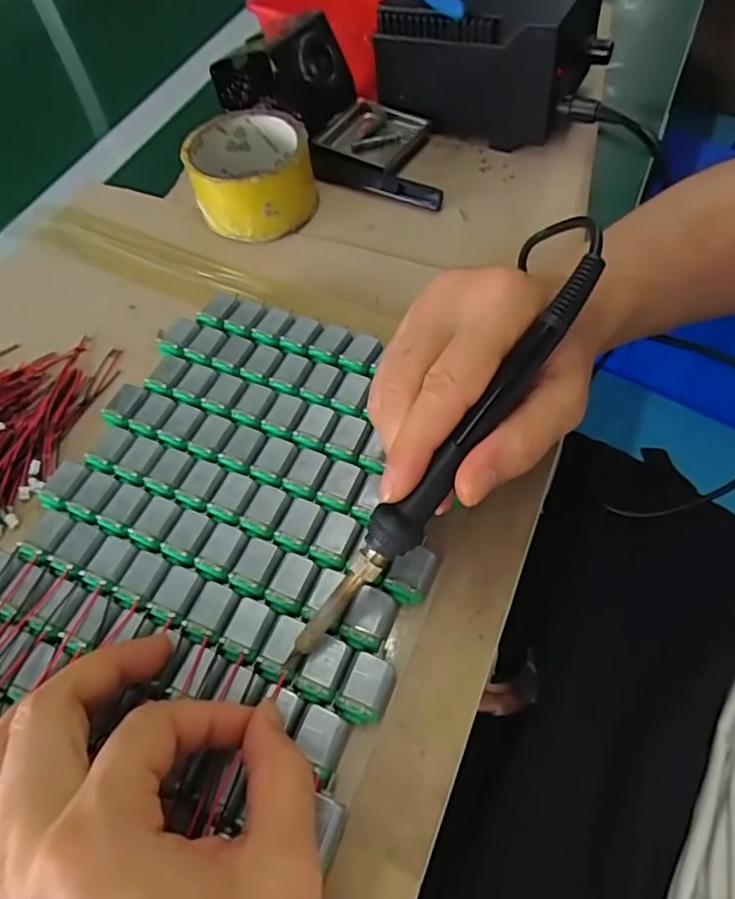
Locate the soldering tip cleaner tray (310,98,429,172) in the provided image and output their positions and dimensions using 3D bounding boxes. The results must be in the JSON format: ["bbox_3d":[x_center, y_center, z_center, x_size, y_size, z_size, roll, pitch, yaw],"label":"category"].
[{"bbox_3d":[0.002,-0.245,0.447,0.072,0.014,0.067,32,66,20],"label":"soldering tip cleaner tray"}]

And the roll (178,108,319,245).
[{"bbox_3d":[-0.081,-0.197,0.407,0.083,0.049,0.084,-1,59,2],"label":"roll"}]

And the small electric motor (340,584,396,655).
[{"bbox_3d":[0.001,0.079,0.260,0.020,0.016,0.026,25,64,17],"label":"small electric motor"}]

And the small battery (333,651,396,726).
[{"bbox_3d":[0.000,0.104,0.246,0.020,0.017,0.027,20,62,14],"label":"small battery"}]

